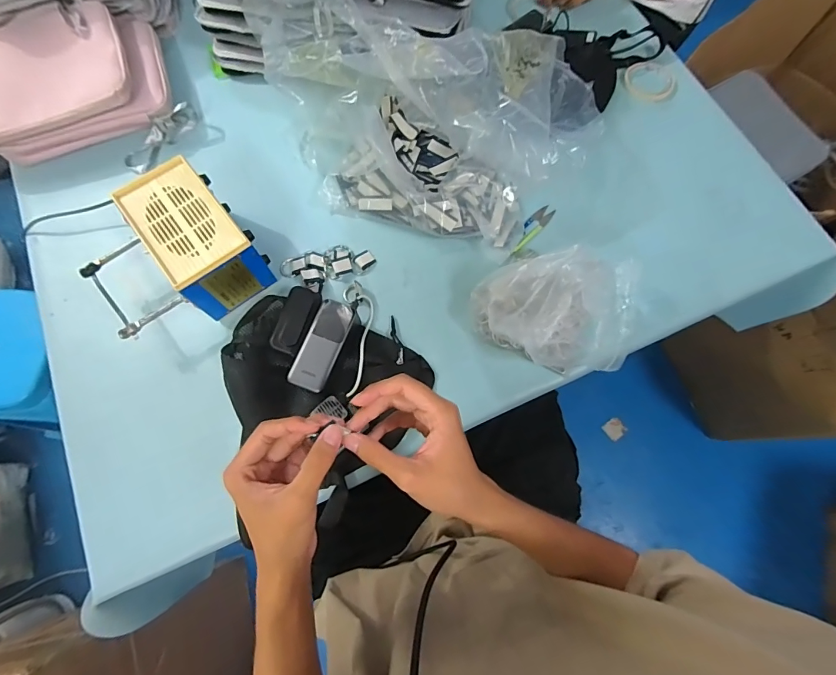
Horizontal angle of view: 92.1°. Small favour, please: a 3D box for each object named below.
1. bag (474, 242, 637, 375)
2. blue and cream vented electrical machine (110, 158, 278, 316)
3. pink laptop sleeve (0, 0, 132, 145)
[{"bbox_3d":[0.198,-0.034,0.550,0.235,0.142,0.135,18,74,5],"label":"bag"},{"bbox_3d":[-0.314,-0.141,0.592,0.117,0.121,0.187,-35,77,-10],"label":"blue and cream vented electrical machine"},{"bbox_3d":[-0.623,-0.428,0.648,0.283,0.028,0.217,-25,75,-8],"label":"pink laptop sleeve"}]

